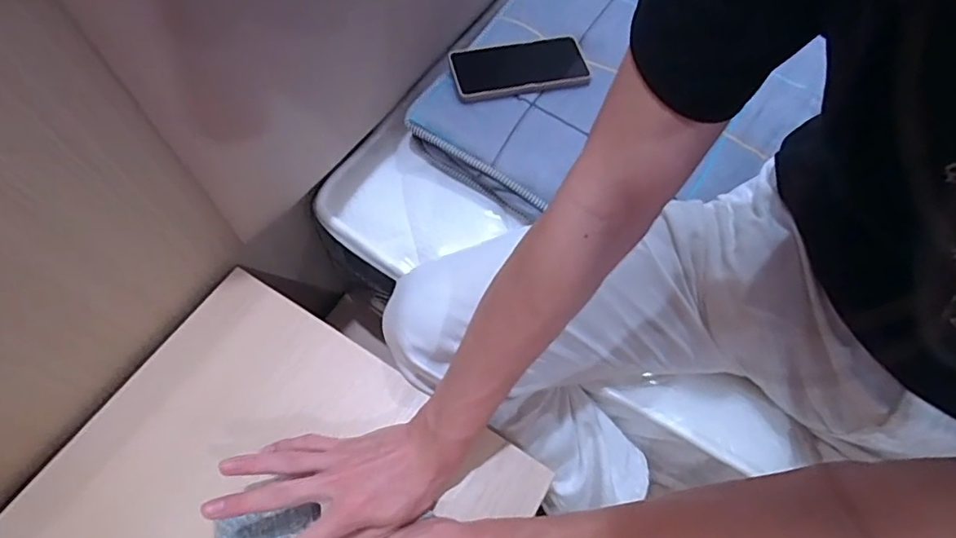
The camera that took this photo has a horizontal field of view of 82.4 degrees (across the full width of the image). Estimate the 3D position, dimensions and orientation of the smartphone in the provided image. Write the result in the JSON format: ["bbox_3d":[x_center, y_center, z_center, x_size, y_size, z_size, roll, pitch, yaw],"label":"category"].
[{"bbox_3d":[0.053,-0.256,0.678,0.169,0.009,0.087,-12,63,-6],"label":"smartphone"}]

